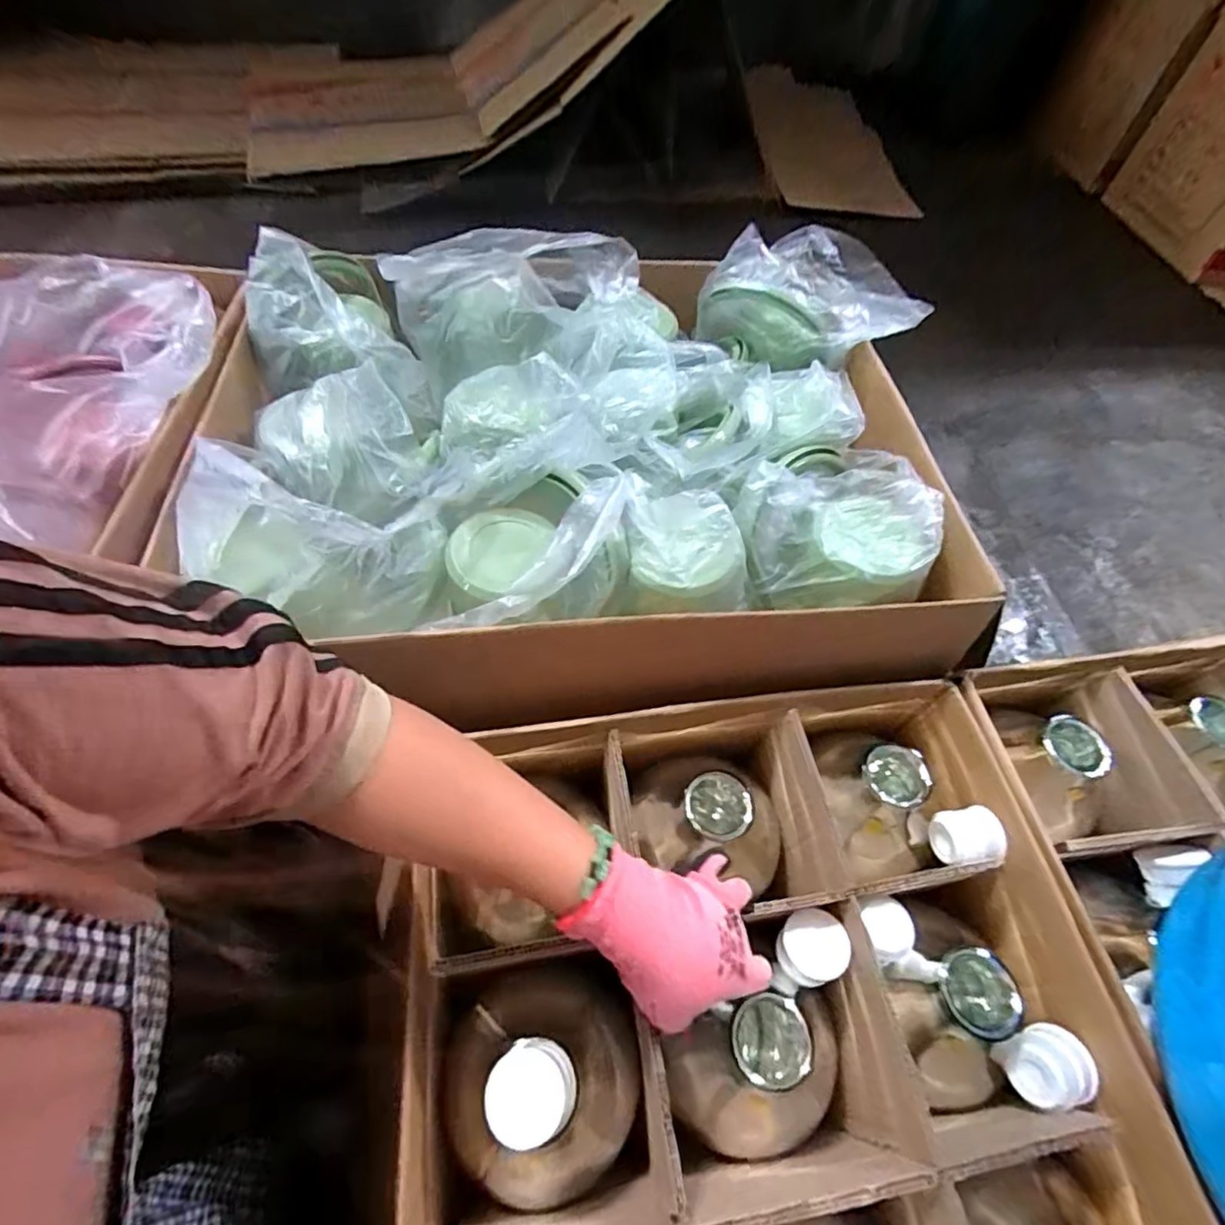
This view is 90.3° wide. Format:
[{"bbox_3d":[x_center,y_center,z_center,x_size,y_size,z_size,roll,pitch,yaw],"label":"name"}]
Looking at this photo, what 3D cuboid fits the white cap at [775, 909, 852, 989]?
[{"bbox_3d":[0.141,0.236,0.432,0.046,0.026,0.043,2,57,-3],"label":"white cap"}]

